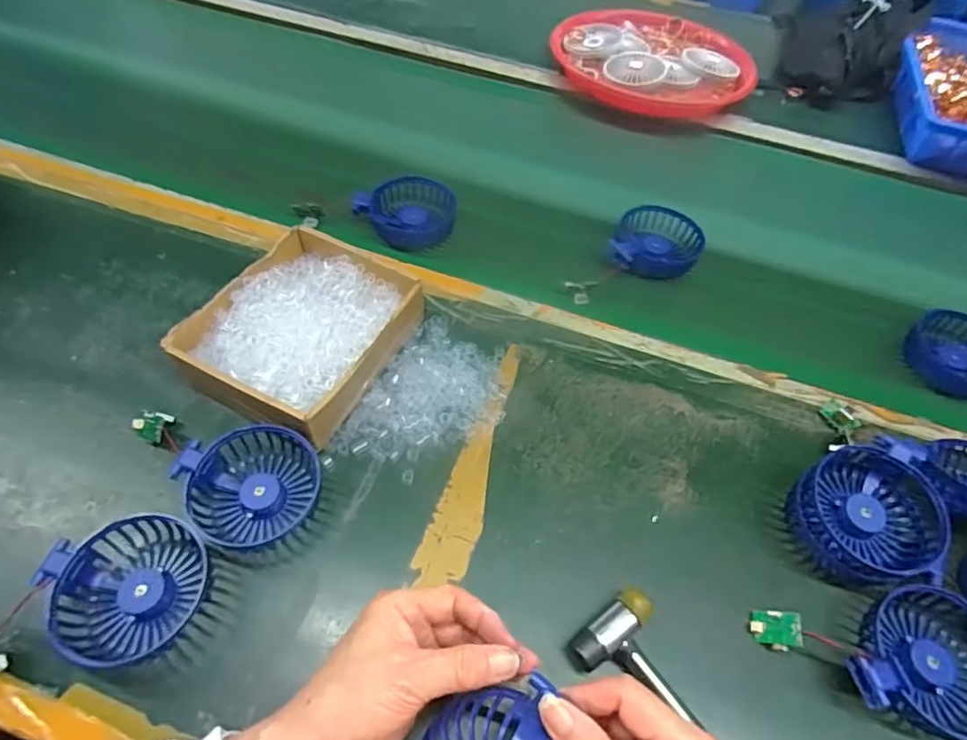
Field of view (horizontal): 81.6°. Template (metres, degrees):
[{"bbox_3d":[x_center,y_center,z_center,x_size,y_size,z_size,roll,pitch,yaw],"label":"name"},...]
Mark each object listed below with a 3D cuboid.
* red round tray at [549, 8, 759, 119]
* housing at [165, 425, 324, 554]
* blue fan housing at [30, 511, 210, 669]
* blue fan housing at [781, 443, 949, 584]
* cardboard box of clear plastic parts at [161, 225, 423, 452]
[{"bbox_3d":[0.238,-0.447,0.806,0.279,0.034,0.238,3,54,-4],"label":"red round tray"},{"bbox_3d":[-0.169,0.085,0.417,0.089,0.038,0.086,3,54,-4],"label":"housing"},{"bbox_3d":[-0.230,0.142,0.370,0.091,0.038,0.086,3,54,-4],"label":"blue fan housing"},{"bbox_3d":[0.282,0.106,0.412,0.094,0.049,0.091,6,56,0],"label":"blue fan housing"},{"bbox_3d":[-0.153,-0.033,0.480,0.147,0.048,0.169,28,56,14],"label":"cardboard box of clear plastic parts"}]

